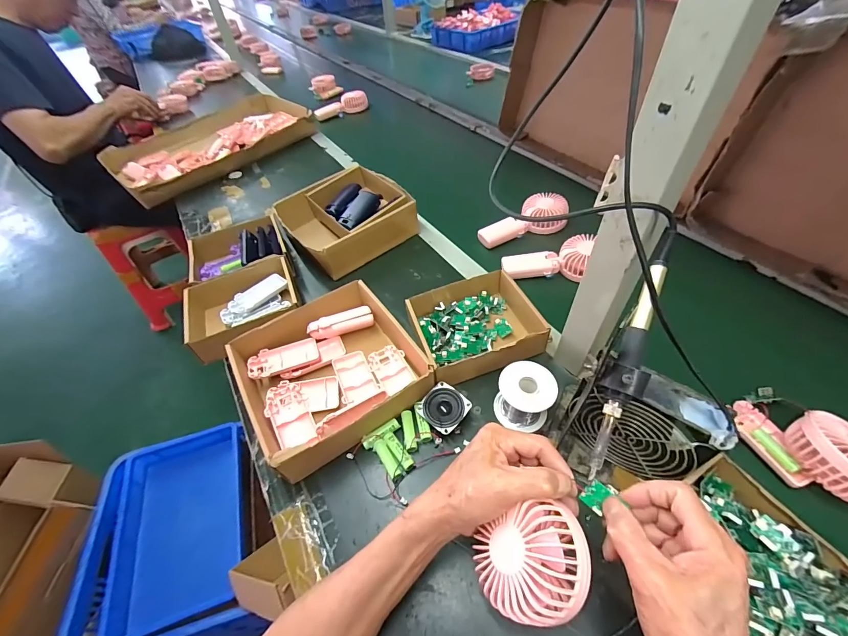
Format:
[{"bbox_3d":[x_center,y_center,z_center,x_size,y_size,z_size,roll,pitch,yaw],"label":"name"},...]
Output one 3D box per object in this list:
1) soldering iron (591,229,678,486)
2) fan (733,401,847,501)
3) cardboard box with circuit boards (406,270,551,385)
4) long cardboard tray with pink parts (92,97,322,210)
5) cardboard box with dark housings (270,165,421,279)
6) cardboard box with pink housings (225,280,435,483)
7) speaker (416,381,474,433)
[{"bbox_3d":[0.167,0.025,0.289,0.018,0.019,0.206,19,85,20],"label":"soldering iron"},{"bbox_3d":[0.414,0.139,0.385,0.124,0.063,0.072,31,58,28],"label":"fan"},{"bbox_3d":[0.078,0.007,0.528,0.179,0.047,0.158,-16,49,-8],"label":"cardboard box with circuit boards"},{"bbox_3d":[-0.576,-0.499,1.029,0.284,0.085,0.540,33,60,29],"label":"long cardboard tray with pink parts"},{"bbox_3d":[-0.152,-0.196,0.717,0.220,0.080,0.202,-34,54,-22],"label":"cardboard box with dark housings"},{"bbox_3d":[-0.127,0.068,0.495,0.211,0.066,0.212,-28,52,-18],"label":"cardboard box with pink housings"},{"bbox_3d":[0.025,0.115,0.459,0.055,0.024,0.053,-38,56,-25],"label":"speaker"}]

